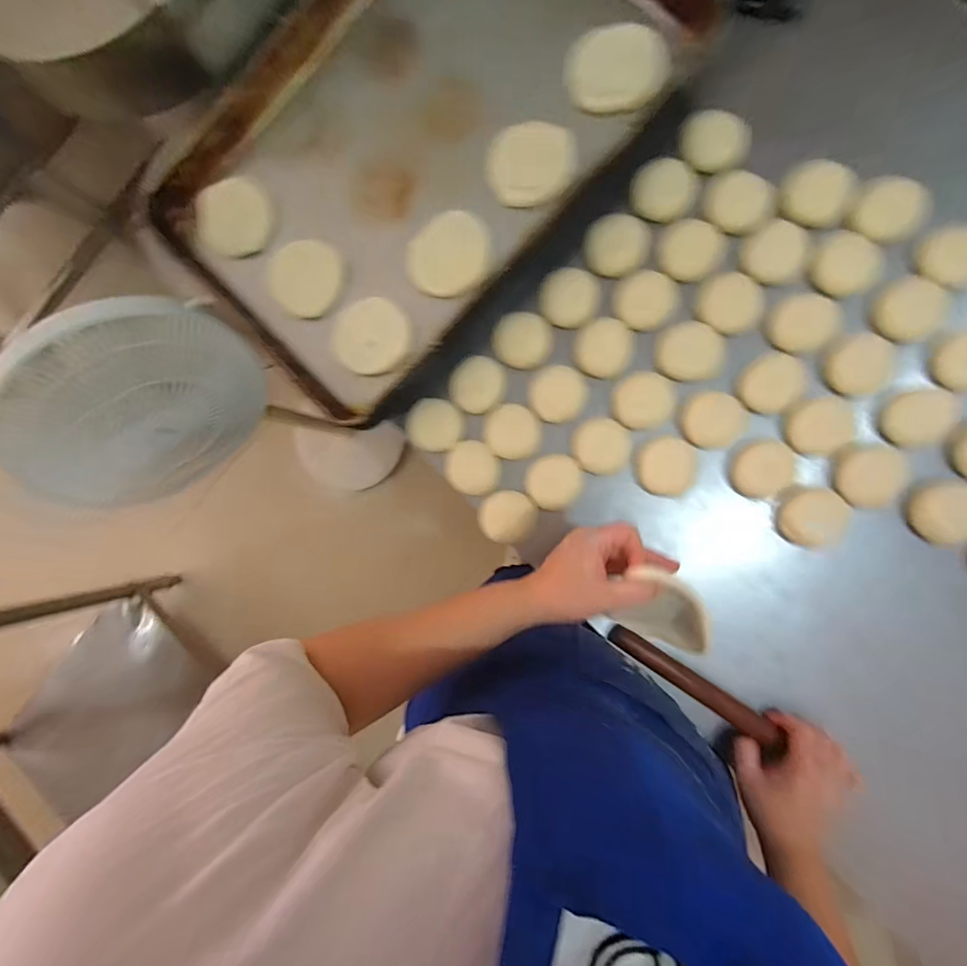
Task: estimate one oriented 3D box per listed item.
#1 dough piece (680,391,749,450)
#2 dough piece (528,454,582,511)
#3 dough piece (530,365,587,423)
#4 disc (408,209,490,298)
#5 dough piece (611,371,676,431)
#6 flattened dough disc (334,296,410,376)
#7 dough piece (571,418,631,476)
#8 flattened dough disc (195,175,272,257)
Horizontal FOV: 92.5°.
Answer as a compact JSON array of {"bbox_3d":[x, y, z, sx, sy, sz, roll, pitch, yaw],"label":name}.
[{"bbox_3d":[0.268,-0.073,0.541,0.062,0.010,0.067,0,89,8],"label":"dough piece"},{"bbox_3d":[0.086,-0.001,0.561,0.064,0.022,0.064,3,89,8],"label":"dough piece"},{"bbox_3d":[0.090,-0.109,0.567,0.065,0.006,0.066,4,89,8],"label":"dough piece"},{"bbox_3d":[-0.043,-0.275,0.554,0.095,0.015,0.100,0,89,8],"label":"disc"},{"bbox_3d":[0.190,-0.098,0.549,0.072,0.014,0.068,4,89,8],"label":"dough piece"},{"bbox_3d":[-0.136,-0.177,0.562,0.089,0.011,0.088,1,97,8],"label":"flattened dough disc"},{"bbox_3d":[0.142,-0.044,0.559,0.066,0.012,0.065,18,92,8],"label":"dough piece"},{"bbox_3d":[-0.315,-0.333,0.583,0.085,0.012,0.097,2,89,-10],"label":"flattened dough disc"}]

